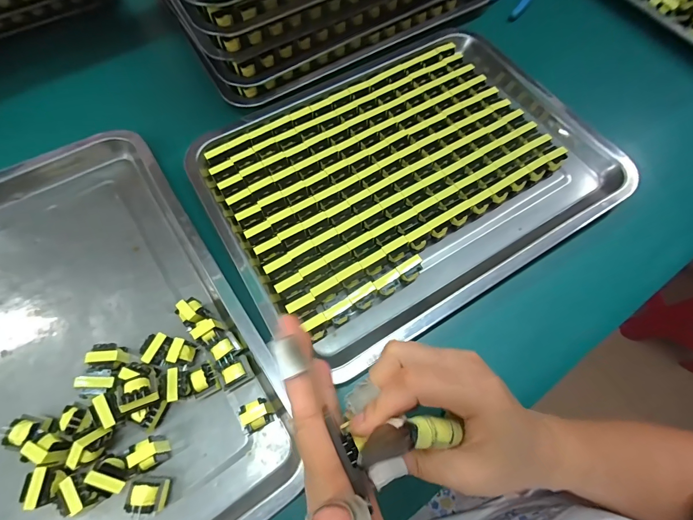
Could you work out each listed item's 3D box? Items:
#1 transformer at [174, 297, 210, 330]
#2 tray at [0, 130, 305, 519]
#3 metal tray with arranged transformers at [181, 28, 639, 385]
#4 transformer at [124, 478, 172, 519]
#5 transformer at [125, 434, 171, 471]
[{"bbox_3d":[-0.129,0.047,0.292,0.019,0.028,0.024,-38,74,-14],"label":"transformer"},{"bbox_3d":[-0.241,0.070,0.279,0.279,0.034,0.398,-32,70,-14],"label":"tray"},{"bbox_3d":[0.065,-0.097,0.348,0.386,0.033,0.287,-29,74,-11],"label":"metal tray with arranged transformers"},{"bbox_3d":[-0.138,0.166,0.238,0.022,0.020,0.021,3,68,0],"label":"transformer"},{"bbox_3d":[-0.143,0.140,0.248,0.018,0.025,0.020,-23,70,-9],"label":"transformer"}]

